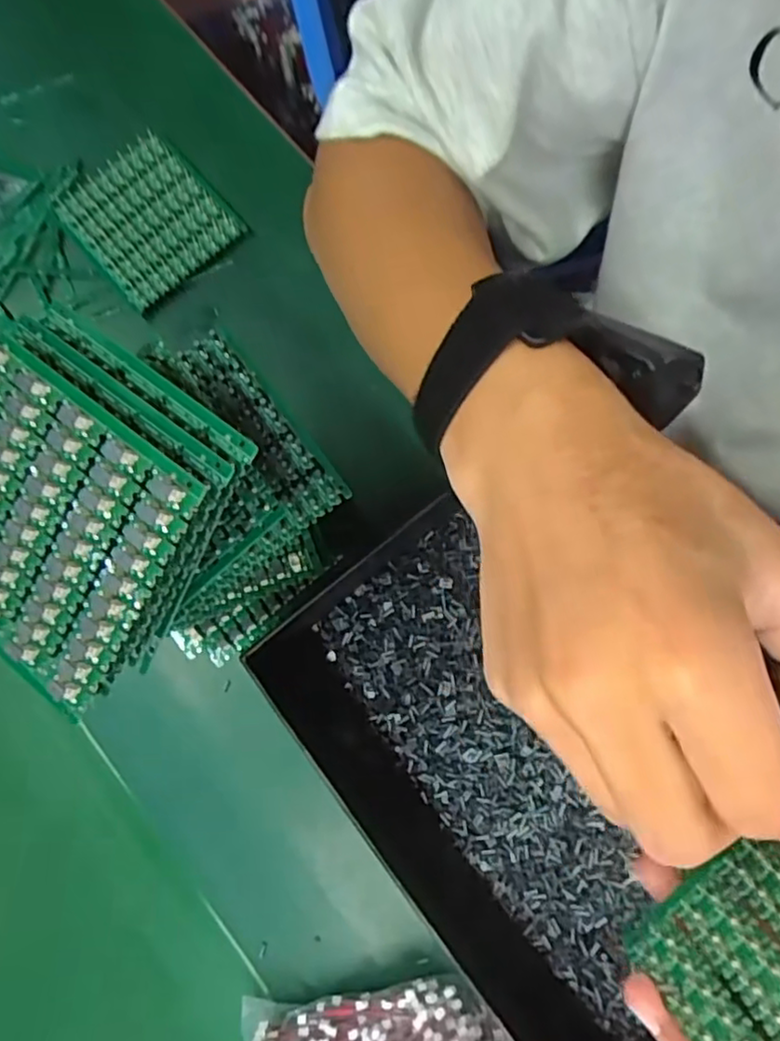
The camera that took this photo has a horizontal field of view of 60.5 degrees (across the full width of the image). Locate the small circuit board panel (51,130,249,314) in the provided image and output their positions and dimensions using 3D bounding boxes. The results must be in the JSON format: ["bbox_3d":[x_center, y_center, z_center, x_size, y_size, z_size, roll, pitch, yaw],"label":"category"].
[{"bbox_3d":[-0.144,-0.180,0.396,0.078,0.012,0.090,-41,81,-2],"label":"small circuit board panel"}]

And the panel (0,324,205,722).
[{"bbox_3d":[-0.105,-0.001,0.194,0.087,0.005,0.081,35,103,14],"label":"panel"}]

